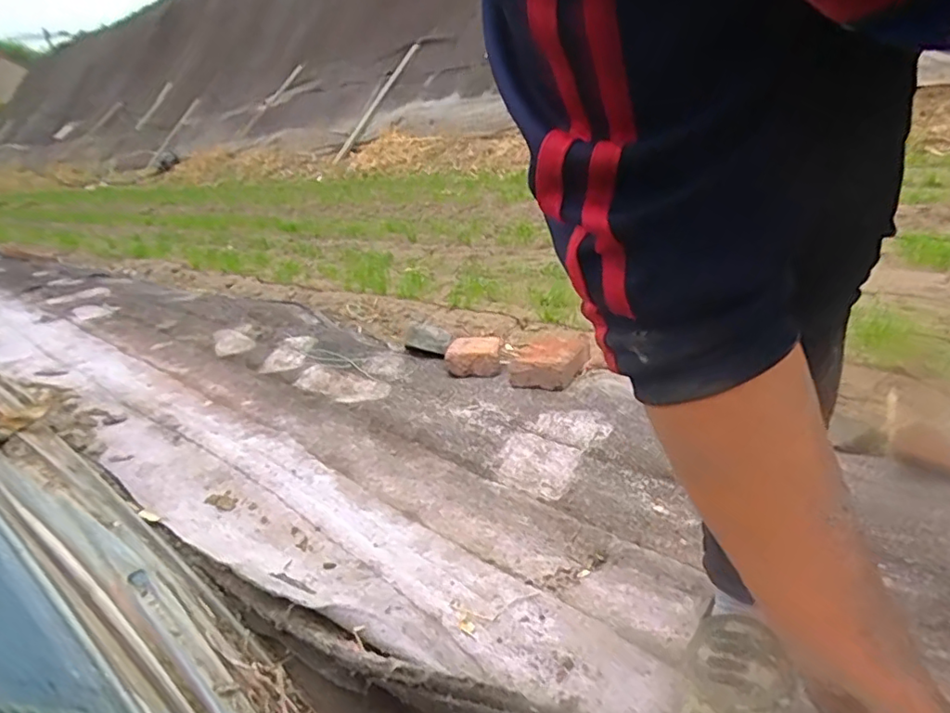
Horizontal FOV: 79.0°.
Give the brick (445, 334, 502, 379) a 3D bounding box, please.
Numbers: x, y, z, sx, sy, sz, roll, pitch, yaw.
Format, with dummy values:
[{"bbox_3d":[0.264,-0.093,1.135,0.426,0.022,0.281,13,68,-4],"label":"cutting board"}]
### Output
[{"bbox_3d":[-0.004,-0.006,1.343,0.123,0.038,0.190,-7,24,4],"label":"brick"}]

